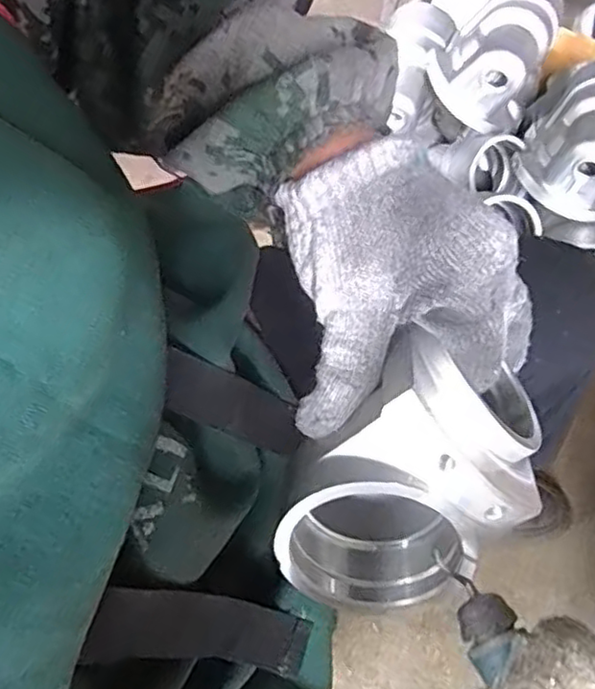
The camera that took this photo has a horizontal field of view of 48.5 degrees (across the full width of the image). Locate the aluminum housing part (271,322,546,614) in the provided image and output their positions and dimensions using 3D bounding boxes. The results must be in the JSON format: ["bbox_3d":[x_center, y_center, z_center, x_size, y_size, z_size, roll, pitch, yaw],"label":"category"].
[{"bbox_3d":[0.041,0.056,0.253,0.071,0.088,0.097,42,72,17],"label":"aluminum housing part"}]

